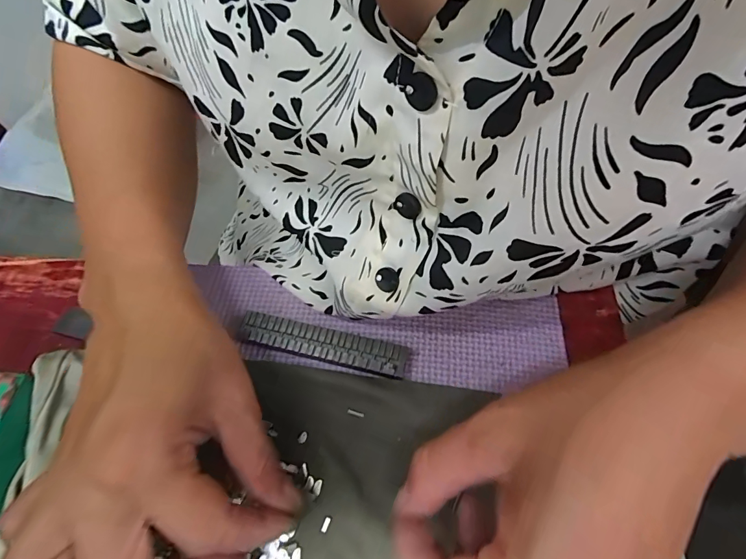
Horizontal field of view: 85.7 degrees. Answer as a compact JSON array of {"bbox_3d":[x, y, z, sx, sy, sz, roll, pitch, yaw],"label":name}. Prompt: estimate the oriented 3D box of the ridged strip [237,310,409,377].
[{"bbox_3d":[-0.030,0.038,0.233,0.096,0.012,0.019,12,67,6],"label":"ridged strip"}]

